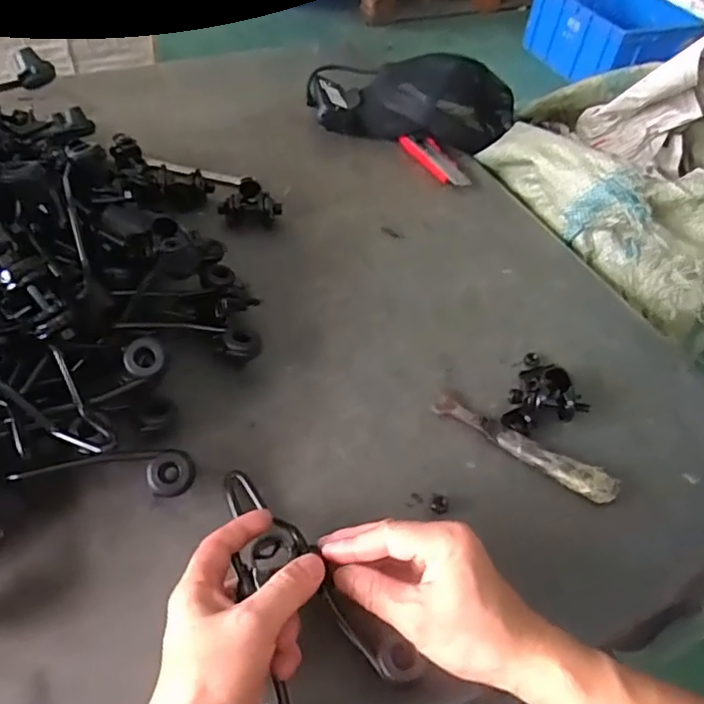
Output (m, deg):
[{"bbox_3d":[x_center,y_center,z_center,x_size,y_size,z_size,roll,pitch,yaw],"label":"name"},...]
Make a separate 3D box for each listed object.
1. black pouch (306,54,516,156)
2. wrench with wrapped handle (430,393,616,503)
[{"bbox_3d":[0.087,-0.338,0.805,0.291,0.100,0.128,8,50,0],"label":"black pouch"},{"bbox_3d":[0.144,0.079,0.499,0.155,0.018,0.023,30,54,17],"label":"wrench with wrapped handle"}]

